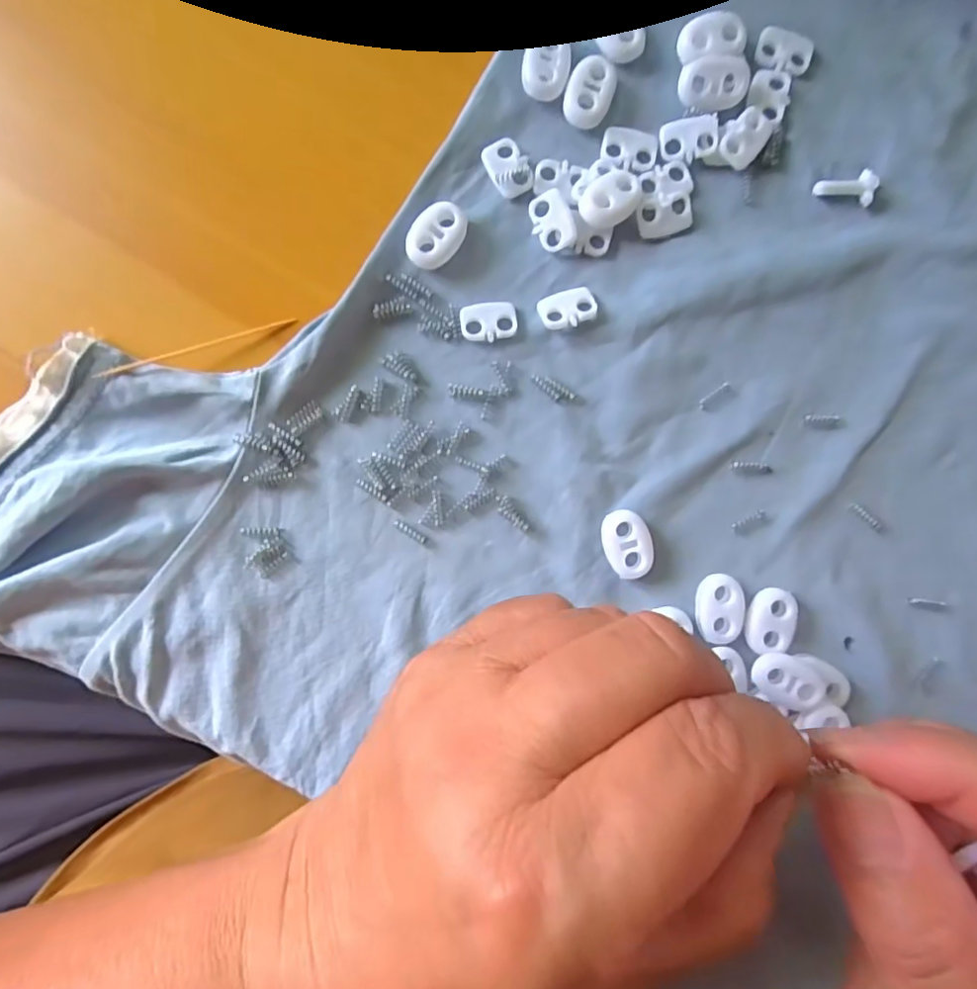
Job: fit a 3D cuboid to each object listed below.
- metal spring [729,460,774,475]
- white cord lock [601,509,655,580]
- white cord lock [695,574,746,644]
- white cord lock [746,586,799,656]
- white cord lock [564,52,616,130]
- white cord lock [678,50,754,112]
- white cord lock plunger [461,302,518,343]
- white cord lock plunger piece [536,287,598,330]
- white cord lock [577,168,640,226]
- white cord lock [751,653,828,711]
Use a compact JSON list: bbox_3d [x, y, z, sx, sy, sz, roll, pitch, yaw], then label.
[{"bbox_3d":[0.088,-0.009,0.196,0.015,0.004,0.004,7,89,-3],"label":"metal spring"},{"bbox_3d":[0.045,0.016,0.192,0.015,0.005,0.022,-13,90,-3],"label":"white cord lock"},{"bbox_3d":[0.076,0.037,0.192,0.015,0.005,0.021,6,89,-3],"label":"white cord lock"},{"bbox_3d":[0.092,0.041,0.192,0.016,0.005,0.021,4,89,-3],"label":"white cord lock"},{"bbox_3d":[0.033,-0.132,0.193,0.015,0.005,0.022,17,89,-2],"label":"white cord lock"},{"bbox_3d":[0.074,-0.134,0.193,0.022,0.005,0.015,-7,102,-3],"label":"white cord lock"},{"bbox_3d":[0.000,-0.056,0.192,0.018,0.004,0.013,-7,90,-3],"label":"white cord lock plunger"},{"bbox_3d":[0.026,-0.061,0.193,0.019,0.005,0.012,-21,91,-3],"label":"white cord lock plunger piece"},{"bbox_3d":[0.039,-0.096,0.191,0.022,0.007,0.015,-36,91,-2],"label":"white cord lock"},{"bbox_3d":[0.095,0.059,0.187,0.022,0.010,0.014,25,89,-2],"label":"white cord lock"}]

